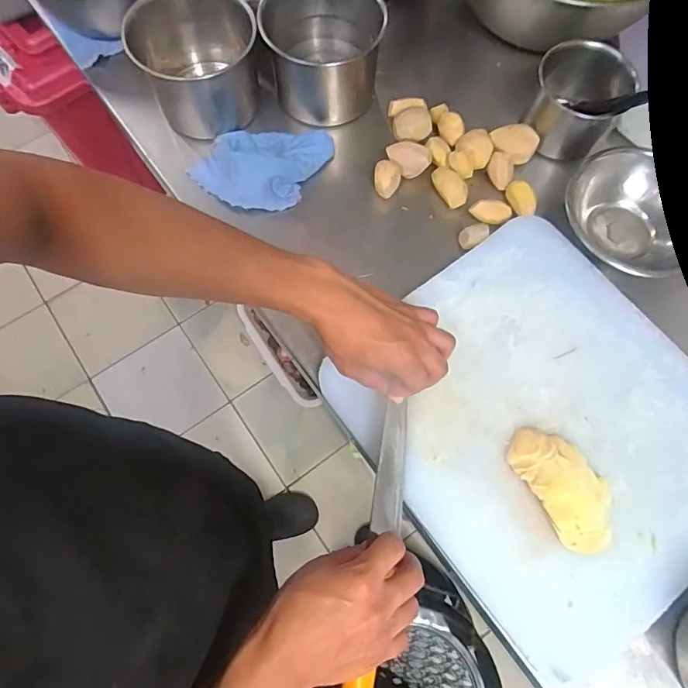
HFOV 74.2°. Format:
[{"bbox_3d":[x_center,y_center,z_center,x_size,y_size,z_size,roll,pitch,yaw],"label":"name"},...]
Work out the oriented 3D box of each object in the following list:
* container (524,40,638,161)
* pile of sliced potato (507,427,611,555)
[{"bbox_3d":[0.291,-0.304,0.577,0.113,0.092,0.088,32,74,8],"label":"container"},{"bbox_3d":[0.219,0.140,0.453,0.069,0.022,0.124,-29,77,-6],"label":"pile of sliced potato"}]

